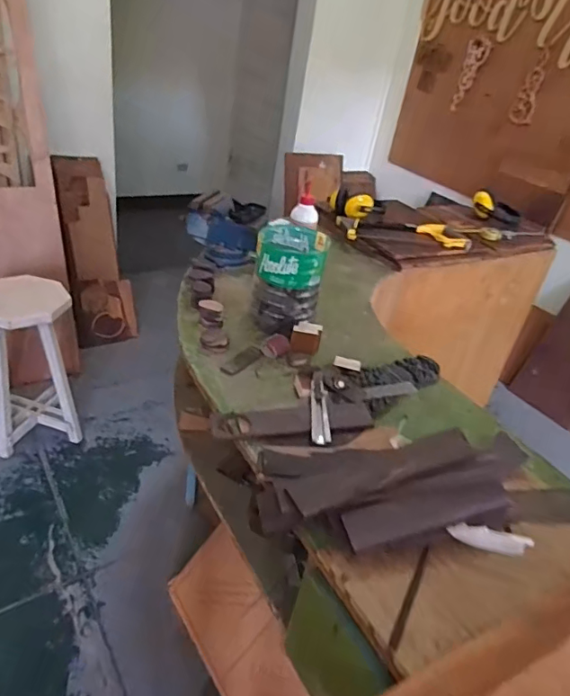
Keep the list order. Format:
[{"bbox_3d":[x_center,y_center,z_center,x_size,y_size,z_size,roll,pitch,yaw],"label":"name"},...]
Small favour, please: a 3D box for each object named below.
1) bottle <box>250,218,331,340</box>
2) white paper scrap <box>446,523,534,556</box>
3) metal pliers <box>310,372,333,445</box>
[{"bbox_3d":[0.004,-0.141,1.055,0.139,0.165,0.166,11,33,0],"label":"bottle"},{"bbox_3d":[0.261,0.244,0.649,0.099,0.028,0.009,12,-10,14],"label":"white paper scrap"},{"bbox_3d":[0.059,0.096,0.849,0.032,0.010,0.170,8,33,-4],"label":"metal pliers"}]

